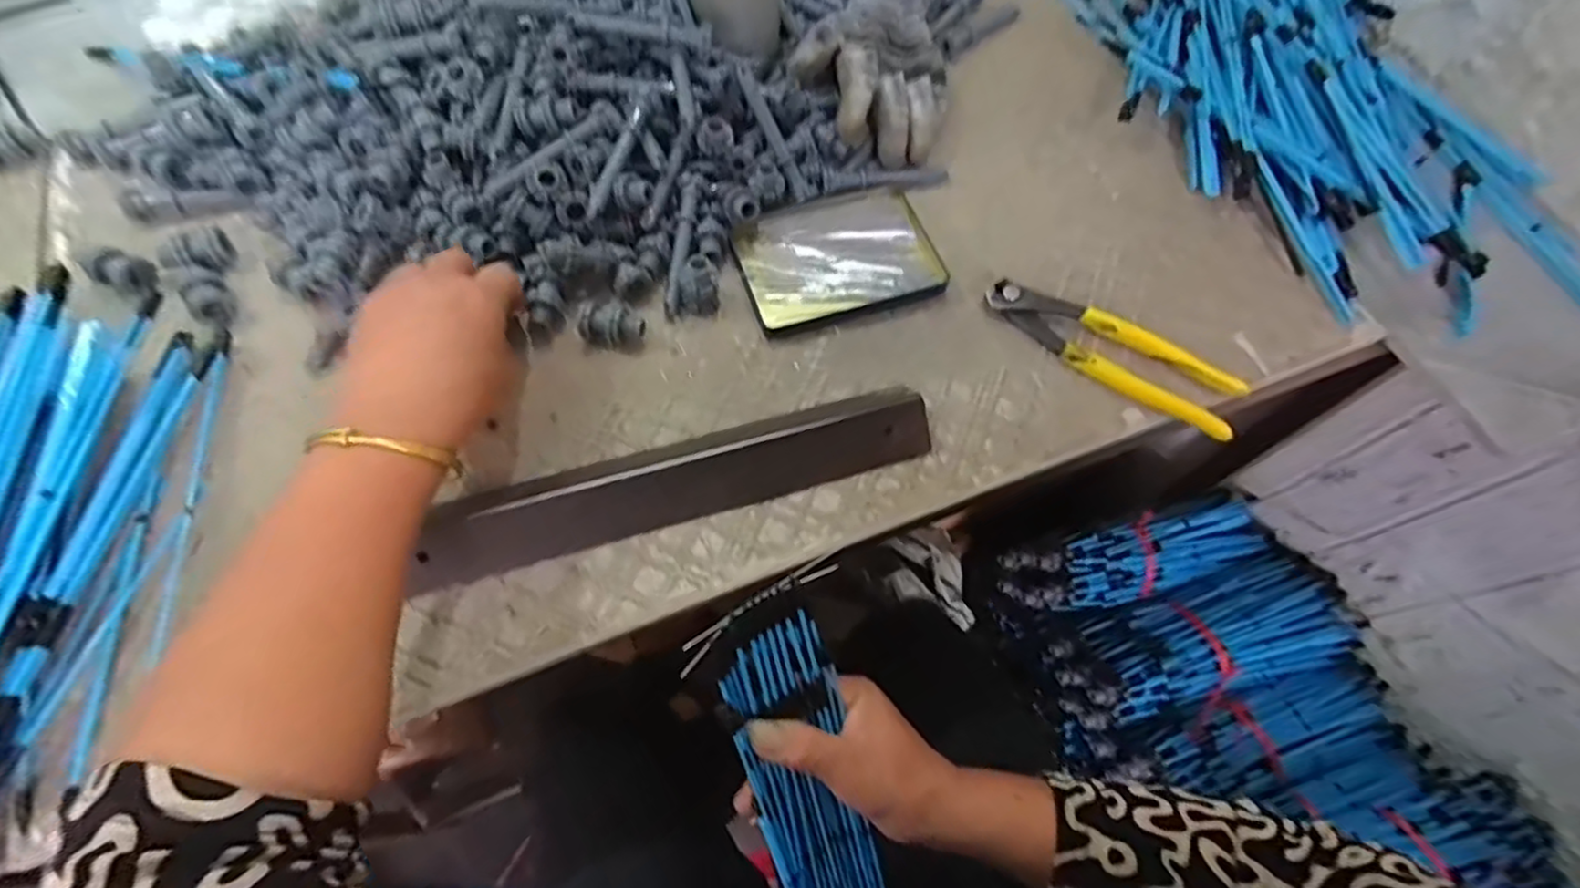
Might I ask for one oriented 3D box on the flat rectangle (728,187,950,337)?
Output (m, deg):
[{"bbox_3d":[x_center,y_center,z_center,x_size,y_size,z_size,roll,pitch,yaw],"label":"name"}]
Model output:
[{"bbox_3d":[0.030,-0.128,0.473,0.128,0.017,0.097,-15,66,-10],"label":"flat rectangle"}]

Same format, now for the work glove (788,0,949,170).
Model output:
[{"bbox_3d":[0.069,-0.294,0.531,0.118,0.040,0.180,18,65,5],"label":"work glove"}]

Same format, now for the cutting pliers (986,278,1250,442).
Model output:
[{"bbox_3d":[0.203,-0.059,0.443,0.162,0.018,0.045,33,67,12],"label":"cutting pliers"}]

